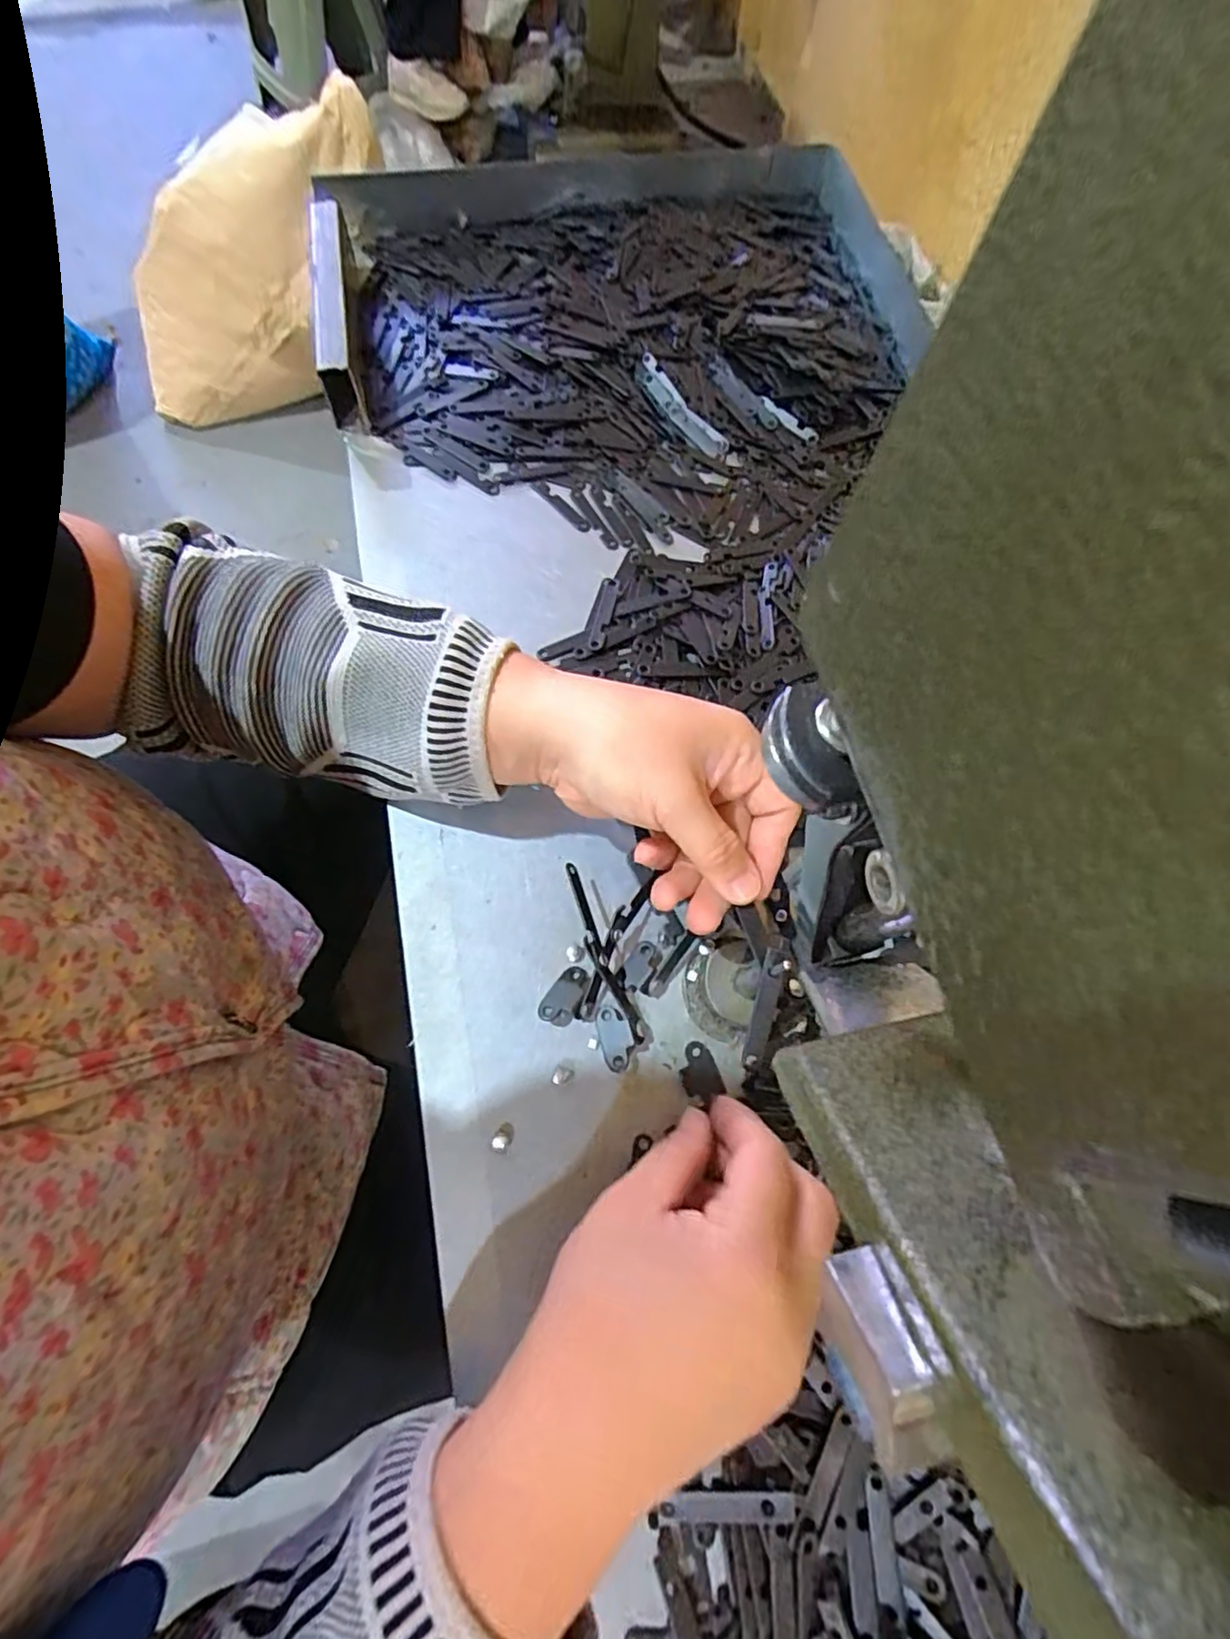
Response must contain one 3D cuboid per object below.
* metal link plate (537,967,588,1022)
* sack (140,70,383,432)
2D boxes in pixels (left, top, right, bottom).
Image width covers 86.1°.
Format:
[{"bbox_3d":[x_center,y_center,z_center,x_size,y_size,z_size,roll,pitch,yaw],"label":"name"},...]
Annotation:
[{"bbox_3d":[-0.023,0.082,0.305,0.014,0.007,0.028,32,72,10],"label":"metal link plate"},{"bbox_3d":[-0.730,-1.099,1.309,0.680,0.231,0.329,-41,71,25],"label":"sack"}]

